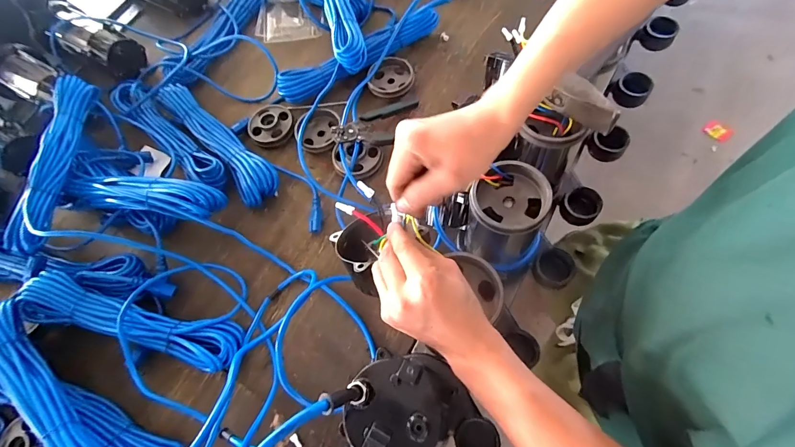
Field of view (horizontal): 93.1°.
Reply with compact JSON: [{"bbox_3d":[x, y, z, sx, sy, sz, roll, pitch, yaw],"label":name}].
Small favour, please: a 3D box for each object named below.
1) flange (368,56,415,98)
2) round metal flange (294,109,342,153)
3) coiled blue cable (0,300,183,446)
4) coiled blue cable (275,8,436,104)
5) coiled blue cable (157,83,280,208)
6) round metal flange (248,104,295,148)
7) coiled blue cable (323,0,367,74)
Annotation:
[{"bbox_3d":[-0.012,-0.286,0.734,0.086,0.021,0.094,-3,67,6],"label":"flange"},{"bbox_3d":[-0.150,-0.174,0.706,0.078,0.030,0.094,4,68,9],"label":"round metal flange"},{"bbox_3d":[-0.477,0.260,0.529,0.371,0.094,0.118,30,74,18],"label":"coiled blue cable"},{"bbox_3d":[-0.067,-0.326,0.750,0.353,0.054,0.076,-29,67,-5],"label":"coiled blue cable"},{"bbox_3d":[-0.344,-0.165,0.711,0.073,0.040,0.341,-42,69,-11],"label":"coiled blue cable"},{"bbox_3d":[-0.244,-0.190,0.726,0.088,0.019,0.093,-3,67,6],"label":"round metal flange"},{"bbox_3d":[-0.118,-0.462,0.761,0.066,0.039,0.361,-13,66,2],"label":"coiled blue cable"}]

